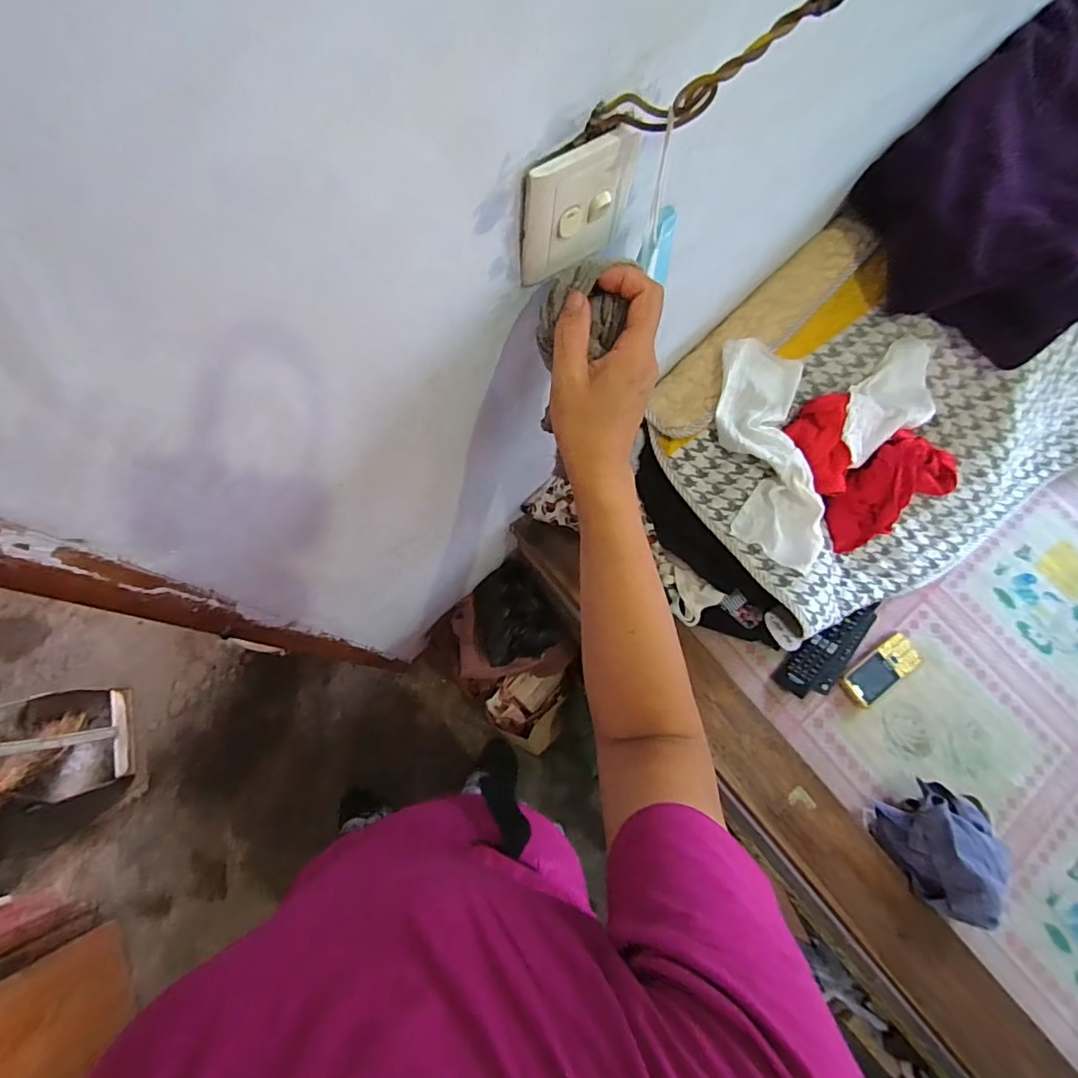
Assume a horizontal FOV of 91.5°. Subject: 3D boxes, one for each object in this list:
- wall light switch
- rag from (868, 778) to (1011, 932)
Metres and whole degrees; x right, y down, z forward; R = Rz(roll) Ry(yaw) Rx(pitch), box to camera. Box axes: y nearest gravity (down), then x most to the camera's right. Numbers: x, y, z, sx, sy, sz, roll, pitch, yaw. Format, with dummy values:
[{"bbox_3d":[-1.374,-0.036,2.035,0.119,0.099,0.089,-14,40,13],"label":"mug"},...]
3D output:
[{"bbox_3d":[0.028,-0.216,0.347,0.085,0.085,0.010,-30,77,-10],"label":"wall light switch"},{"bbox_3d":[0.545,0.415,0.713,0.133,0.084,0.157,23,74,5],"label":"rag"}]

